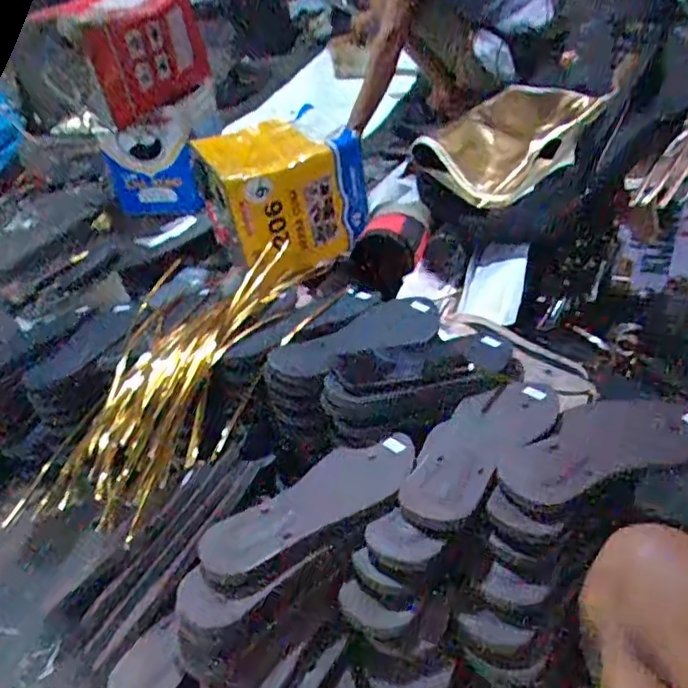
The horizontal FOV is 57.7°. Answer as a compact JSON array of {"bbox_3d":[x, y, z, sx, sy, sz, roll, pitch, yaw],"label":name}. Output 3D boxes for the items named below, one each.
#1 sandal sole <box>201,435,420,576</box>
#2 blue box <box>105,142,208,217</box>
[{"bbox_3d":[-0.029,0.144,0.594,0.221,0.017,0.081,-21,38,-19],"label":"sandal sole"},{"bbox_3d":[-0.474,-0.397,1.562,0.227,0.163,0.042,-7,36,0],"label":"blue box"}]

